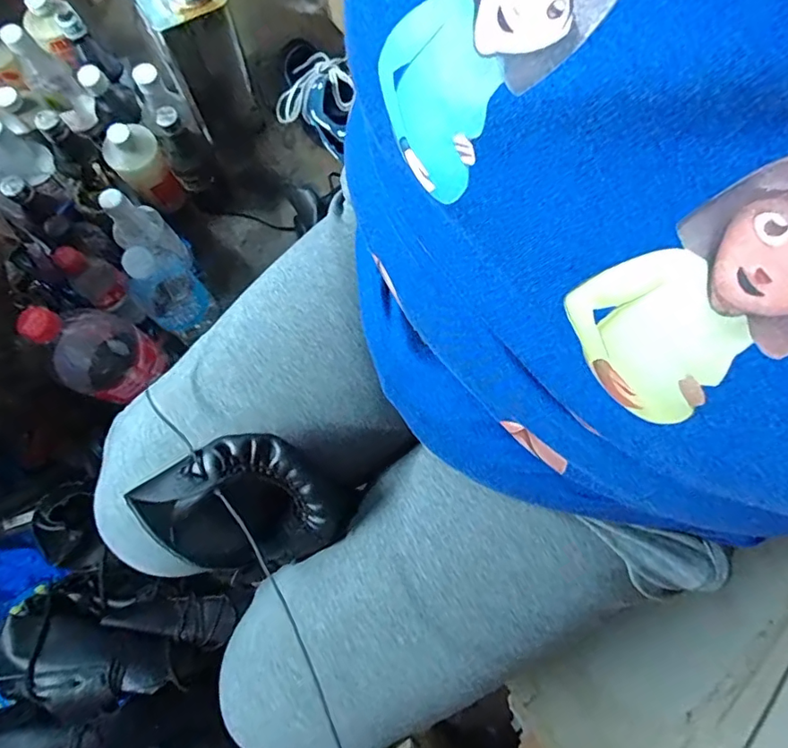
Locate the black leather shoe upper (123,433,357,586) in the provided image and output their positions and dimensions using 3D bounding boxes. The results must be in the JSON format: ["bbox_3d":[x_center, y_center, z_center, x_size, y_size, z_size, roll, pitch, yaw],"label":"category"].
[{"bbox_3d":[-0.083,0.083,0.310,0.102,0.091,0.077,-26,78,-6],"label":"black leather shoe upper"}]

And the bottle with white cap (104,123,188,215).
[{"bbox_3d":[-0.362,-0.299,0.751,0.069,0.141,0.065,-38,79,-8],"label":"bottle with white cap"}]

